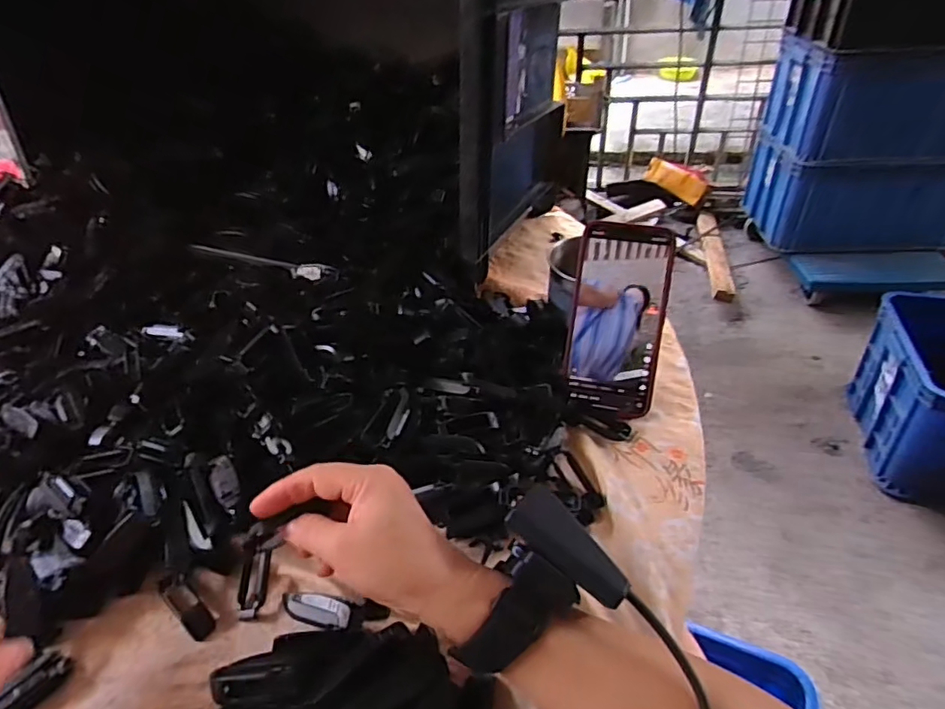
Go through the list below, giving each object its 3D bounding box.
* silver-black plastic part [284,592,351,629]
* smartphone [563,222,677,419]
[{"bbox_3d":[-0.097,0.157,0.362,0.049,0.009,0.017,1,40,24],"label":"silver-black plastic part"},{"bbox_3d":[0.123,-0.029,0.499,0.076,0.161,0.014,8,3,14],"label":"smartphone"}]

